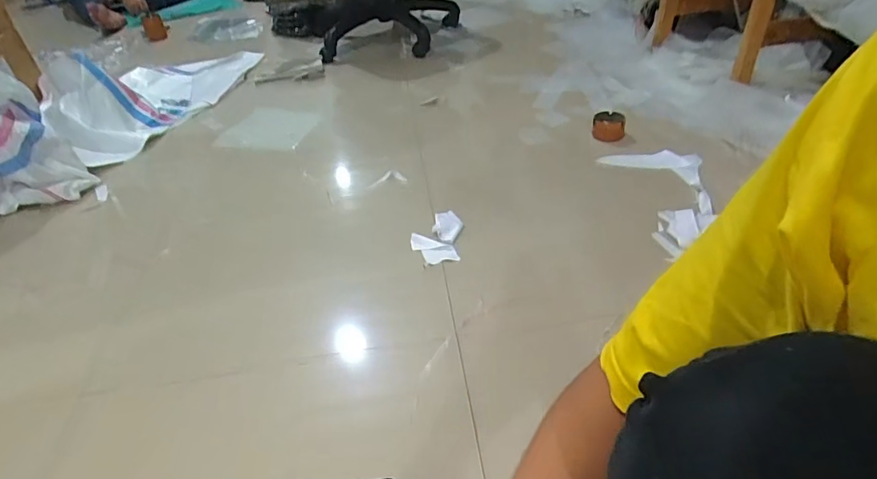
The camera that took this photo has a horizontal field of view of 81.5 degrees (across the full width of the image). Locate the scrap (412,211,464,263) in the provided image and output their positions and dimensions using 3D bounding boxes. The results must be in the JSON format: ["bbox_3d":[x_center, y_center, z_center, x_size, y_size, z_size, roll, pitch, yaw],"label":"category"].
[{"bbox_3d":[-0.004,-0.006,1.048,0.098,0.023,0.145,1,39,6],"label":"scrap"}]

